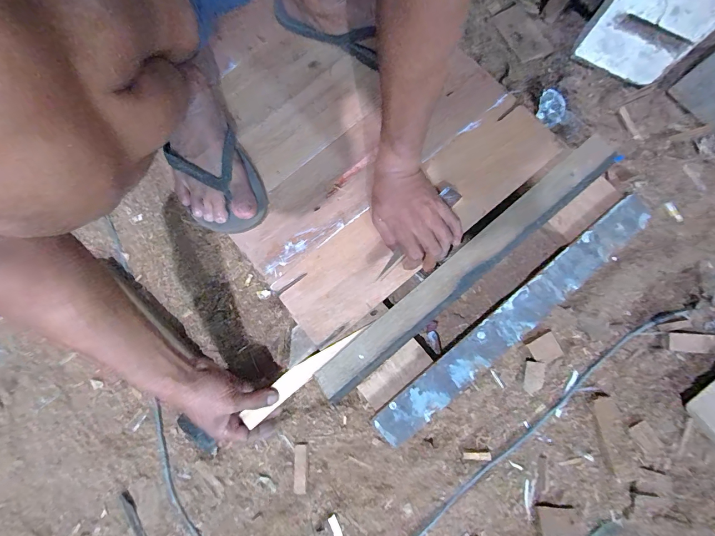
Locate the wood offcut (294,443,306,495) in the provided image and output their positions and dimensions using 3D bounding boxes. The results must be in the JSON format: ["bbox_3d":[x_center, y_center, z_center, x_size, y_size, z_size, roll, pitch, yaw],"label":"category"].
[{"bbox_3d":[-0.082,0.288,0.511,0.017,0.006,0.063,-2,81,3],"label":"wood offcut"}]

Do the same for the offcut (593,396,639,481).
[{"bbox_3d":[0.341,0.227,0.472,0.026,0.005,0.104,-10,81,1],"label":"offcut"}]

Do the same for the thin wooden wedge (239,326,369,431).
[{"bbox_3d":[-0.074,0.143,0.491,0.191,0.008,0.027,-39,78,-6],"label":"thin wooden wedge"}]

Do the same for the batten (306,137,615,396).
[{"bbox_3d":[0.165,-0.013,0.504,0.550,0.024,0.051,-40,81,-3],"label":"batten"}]

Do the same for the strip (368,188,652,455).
[{"bbox_3d":[0.217,0.065,0.494,0.477,0.013,0.053,-38,80,-5],"label":"strip"}]

